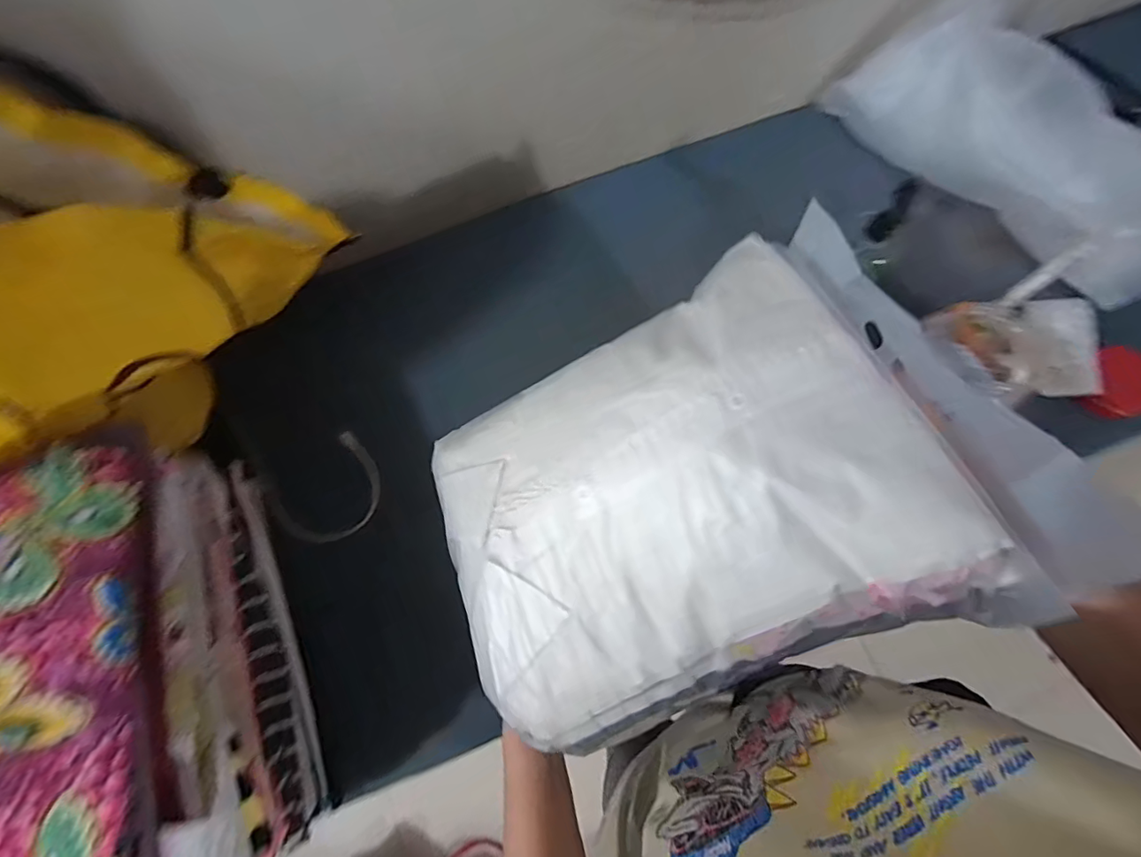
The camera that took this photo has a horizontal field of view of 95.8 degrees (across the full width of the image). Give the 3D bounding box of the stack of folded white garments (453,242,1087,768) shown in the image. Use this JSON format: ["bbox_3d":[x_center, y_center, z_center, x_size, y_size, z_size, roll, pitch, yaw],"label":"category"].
[{"bbox_3d":[0.057,0.051,0.335,0.310,0.066,0.251,-33,73,17],"label":"stack of folded white garments"}]

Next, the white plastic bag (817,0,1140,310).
[{"bbox_3d":[0.604,-0.324,0.636,0.555,0.134,0.165,42,78,11],"label":"white plastic bag"}]

